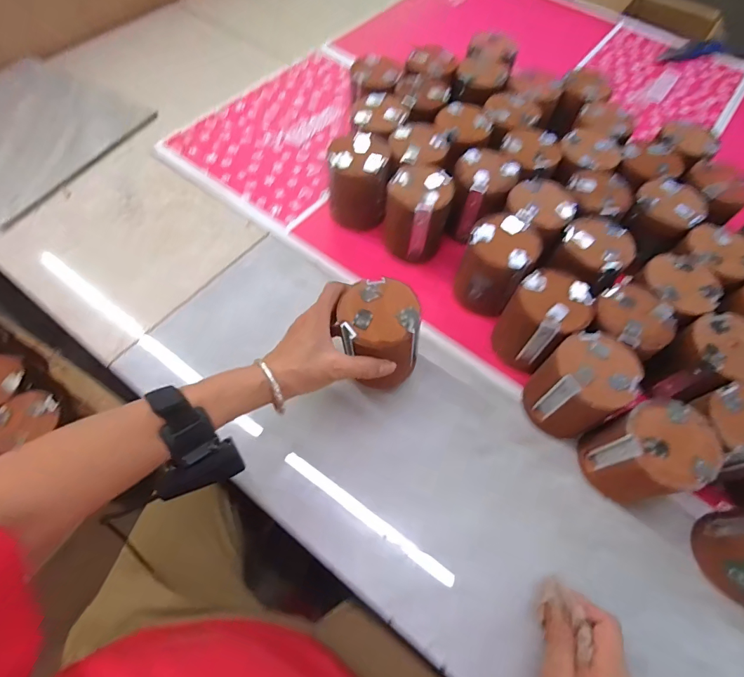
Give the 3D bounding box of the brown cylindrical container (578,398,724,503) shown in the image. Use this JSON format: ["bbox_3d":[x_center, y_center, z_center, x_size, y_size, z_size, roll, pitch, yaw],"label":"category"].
[{"bbox_3d":[0.259,0.116,0.407,0.080,0.111,0.075,1,62,-2],"label":"brown cylindrical container"}]

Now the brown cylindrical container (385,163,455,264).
[{"bbox_3d":[0.057,-0.163,0.539,0.079,0.096,0.084,13,62,4],"label":"brown cylindrical container"}]

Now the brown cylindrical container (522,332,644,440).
[{"bbox_3d":[0.209,0.053,0.435,0.082,0.108,0.073,-35,69,-19],"label":"brown cylindrical container"}]

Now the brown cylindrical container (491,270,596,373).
[{"bbox_3d":[0.187,-0.018,0.467,0.073,0.097,0.075,1,62,-2],"label":"brown cylindrical container"}]

